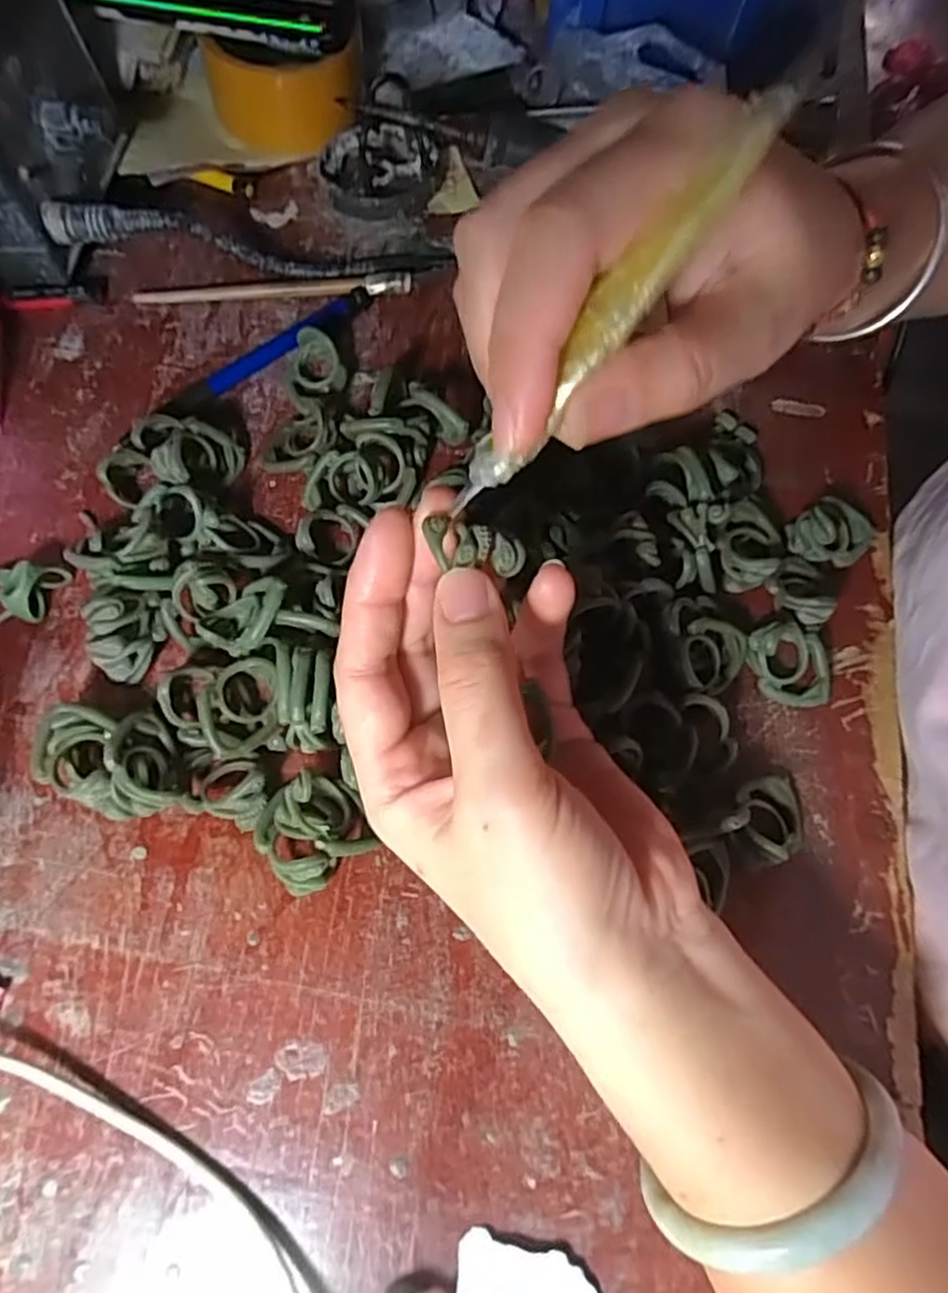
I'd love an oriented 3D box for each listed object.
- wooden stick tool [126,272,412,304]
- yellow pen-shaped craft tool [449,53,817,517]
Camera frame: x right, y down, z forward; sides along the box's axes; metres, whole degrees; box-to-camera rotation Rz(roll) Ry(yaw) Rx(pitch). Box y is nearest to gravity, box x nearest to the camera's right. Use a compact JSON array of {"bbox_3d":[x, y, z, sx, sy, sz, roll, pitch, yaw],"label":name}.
[{"bbox_3d":[-0.103,-0.185,0.369,0.139,0.006,0.012,-4,67,-3],"label":"wooden stick tool"},{"bbox_3d":[0.031,-0.075,0.165,0.014,0.007,0.113,51,118,17],"label":"yellow pen-shaped craft tool"}]

